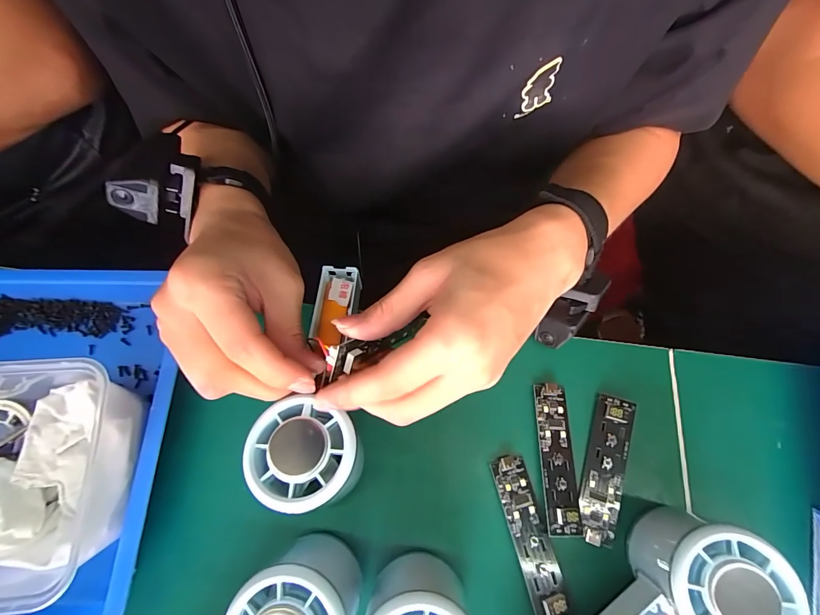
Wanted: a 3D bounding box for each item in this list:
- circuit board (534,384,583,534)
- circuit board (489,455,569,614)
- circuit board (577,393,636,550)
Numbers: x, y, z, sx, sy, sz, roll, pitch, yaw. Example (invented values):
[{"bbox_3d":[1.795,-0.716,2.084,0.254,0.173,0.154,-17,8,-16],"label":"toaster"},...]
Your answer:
[{"bbox_3d":[0.097,0.097,0.244,0.022,0.012,0.091,2,72,0],"label":"circuit board"},{"bbox_3d":[0.074,0.140,0.228,0.022,0.011,0.090,-13,72,-5],"label":"circuit board"},{"bbox_3d":[0.129,0.104,0.244,0.023,0.009,0.090,19,73,5],"label":"circuit board"}]

